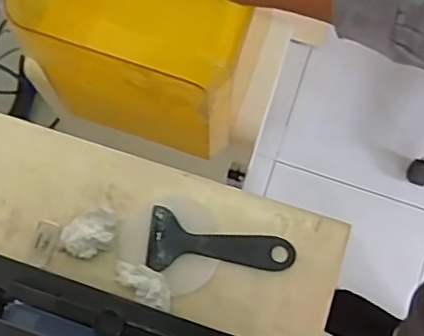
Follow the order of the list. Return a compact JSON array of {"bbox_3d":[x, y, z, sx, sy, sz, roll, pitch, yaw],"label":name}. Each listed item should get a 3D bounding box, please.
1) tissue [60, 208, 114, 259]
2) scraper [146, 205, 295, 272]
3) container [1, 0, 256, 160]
[{"bbox_3d":[-0.110,0.059,0.553,0.051,0.030,0.036,-12,78,-4],"label":"tissue"},{"bbox_3d":[0.008,0.072,0.563,0.129,0.010,0.052,9,78,1],"label":"scraper"},{"bbox_3d":[-0.074,-0.205,0.794,0.247,0.276,0.263,17,78,3],"label":"container"}]

